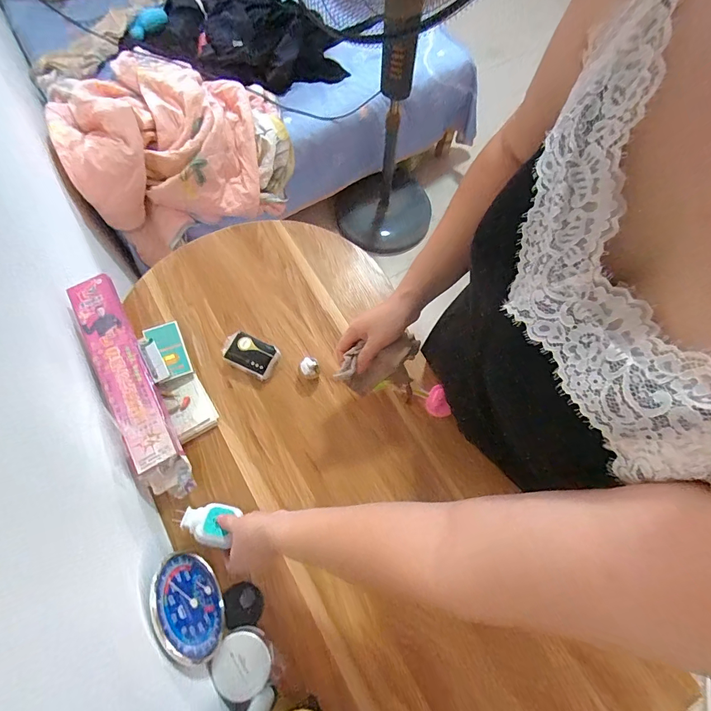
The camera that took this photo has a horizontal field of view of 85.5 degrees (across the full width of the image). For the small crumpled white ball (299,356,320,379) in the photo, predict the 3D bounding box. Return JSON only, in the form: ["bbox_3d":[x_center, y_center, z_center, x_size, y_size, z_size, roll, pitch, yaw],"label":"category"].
[{"bbox_3d":[-0.076,0.023,0.636,0.033,0.038,0.035,1,71,-2],"label":"small crumpled white ball"}]

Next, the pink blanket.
[{"bbox_3d":[-0.521,-0.661,1.137,0.589,0.309,0.487,-27,74,-11],"label":"pink blanket"}]

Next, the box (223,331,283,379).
[{"bbox_3d":[-0.177,-0.003,0.644,0.092,0.031,0.059,27,72,7],"label":"box"}]

